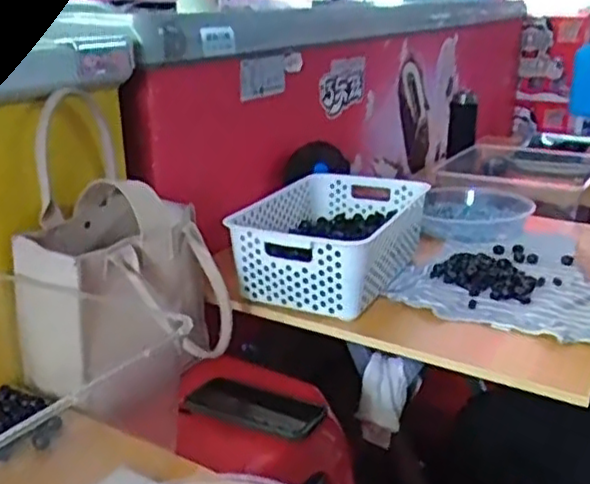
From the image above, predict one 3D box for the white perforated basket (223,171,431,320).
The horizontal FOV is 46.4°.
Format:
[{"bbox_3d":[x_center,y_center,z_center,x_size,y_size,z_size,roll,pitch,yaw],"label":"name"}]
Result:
[{"bbox_3d":[0.053,-0.007,0.990,0.208,0.108,0.274,9,22,25],"label":"white perforated basket"}]

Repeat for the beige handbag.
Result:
[{"bbox_3d":[-0.208,0.019,0.838,0.213,0.285,0.205,11,22,27],"label":"beige handbag"}]

